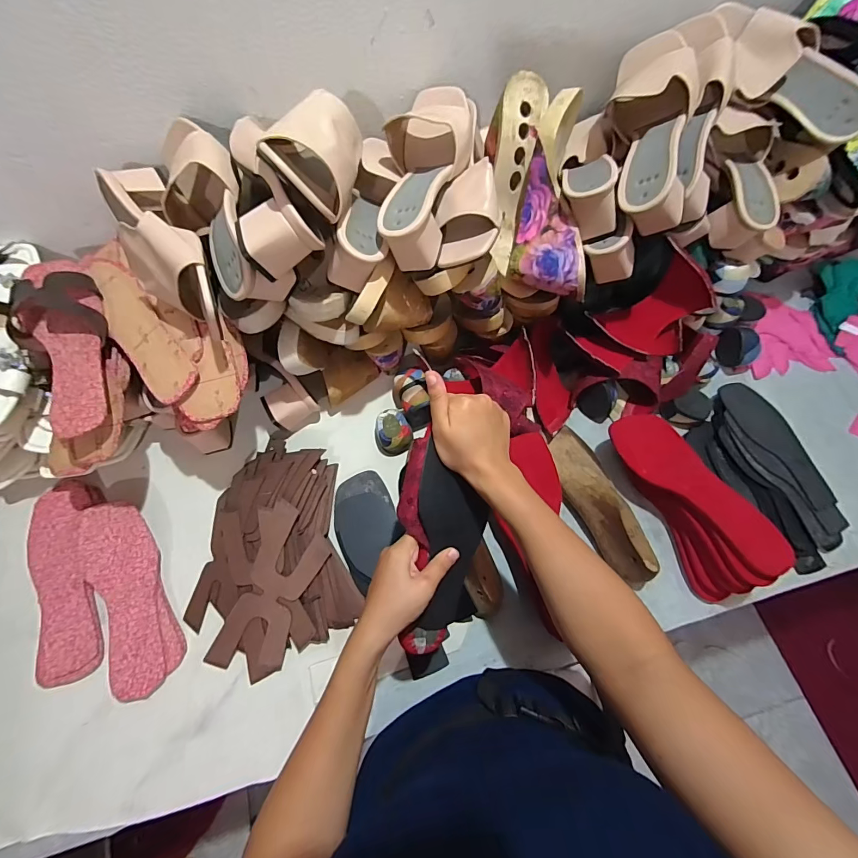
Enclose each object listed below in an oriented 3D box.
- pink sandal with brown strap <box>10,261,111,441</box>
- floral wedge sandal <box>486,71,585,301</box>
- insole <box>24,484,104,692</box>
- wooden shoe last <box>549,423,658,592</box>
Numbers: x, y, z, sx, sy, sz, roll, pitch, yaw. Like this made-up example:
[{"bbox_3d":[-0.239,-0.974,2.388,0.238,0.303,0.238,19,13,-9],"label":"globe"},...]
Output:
[{"bbox_3d":[-0.411,-0.106,0.451,0.092,0.039,0.242,-29,72,-11],"label":"pink sandal with brown strap"},{"bbox_3d":[0.134,-0.285,0.501,0.112,0.095,0.263,-8,90,-3],"label":"floral wedge sandal"},{"bbox_3d":[-0.477,0.190,0.521,0.081,0.015,0.252,-19,70,-8],"label":"insole"},{"bbox_3d":[0.227,0.095,0.534,0.070,0.071,0.225,-13,69,-5],"label":"wooden shoe last"}]

